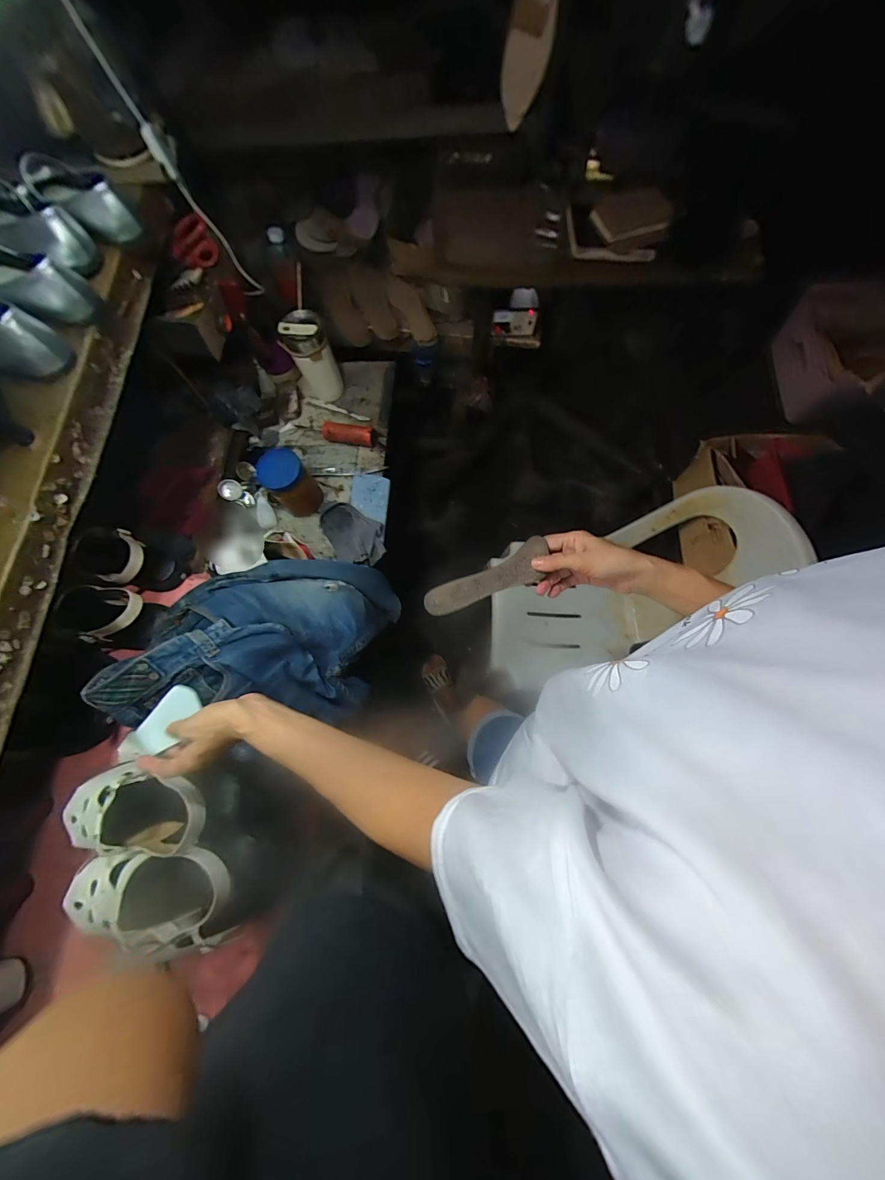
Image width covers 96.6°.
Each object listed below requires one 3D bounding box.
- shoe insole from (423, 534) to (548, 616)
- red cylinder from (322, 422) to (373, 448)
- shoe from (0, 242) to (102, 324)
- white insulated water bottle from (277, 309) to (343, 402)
[{"bbox_3d":[0.052,-0.010,0.472,0.155,0.009,0.044,-25,74,6],"label":"shoe insole"},{"bbox_3d":[-0.203,-0.332,0.839,0.114,0.036,0.031,11,74,5],"label":"red cylinder"},{"bbox_3d":[-0.567,-0.416,0.525,0.199,0.056,0.078,25,75,8],"label":"shoe"},{"bbox_3d":[-0.273,-0.488,0.832,0.084,0.166,0.079,-23,74,-6],"label":"white insulated water bottle"}]

